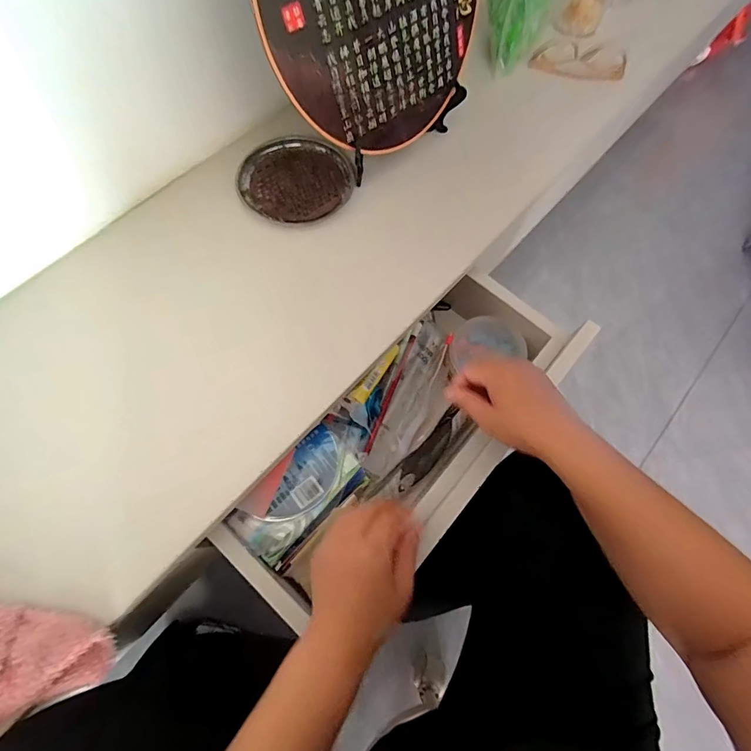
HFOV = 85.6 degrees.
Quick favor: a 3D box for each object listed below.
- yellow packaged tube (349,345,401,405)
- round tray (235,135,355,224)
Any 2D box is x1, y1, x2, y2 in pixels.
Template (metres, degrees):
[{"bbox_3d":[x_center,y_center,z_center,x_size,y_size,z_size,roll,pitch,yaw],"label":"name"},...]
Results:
[{"bbox_3d":[0.004,-0.002,0.519,0.017,0.017,0.091,38,73,11],"label":"yellow packaged tube"},{"bbox_3d":[-0.106,-0.261,0.534,0.145,0.015,0.133,1,70,-2],"label":"round tray"}]

